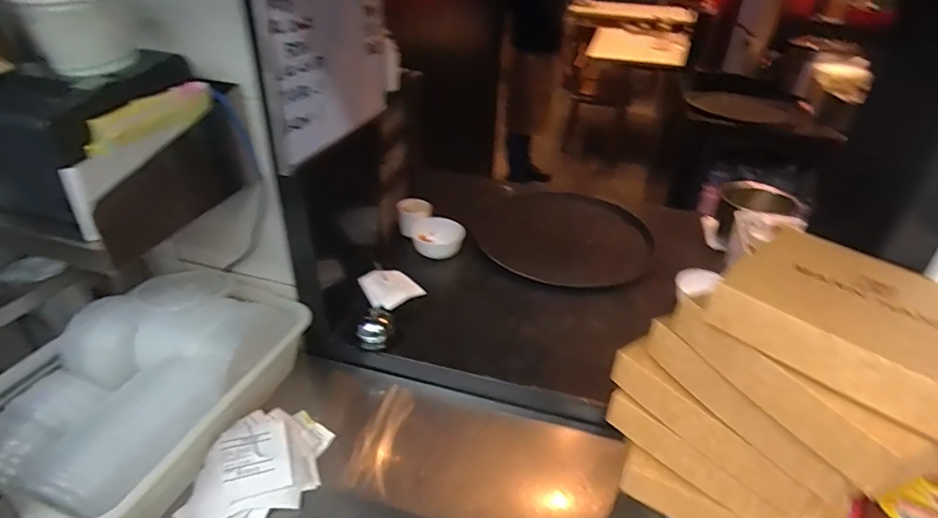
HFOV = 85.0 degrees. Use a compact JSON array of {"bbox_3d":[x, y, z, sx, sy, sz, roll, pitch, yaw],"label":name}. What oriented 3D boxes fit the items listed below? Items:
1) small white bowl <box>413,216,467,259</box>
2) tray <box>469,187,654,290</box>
[{"bbox_3d":[-0.064,-0.047,1.079,0.106,0.052,0.100,-7,34,-14],"label":"small white bowl"},{"bbox_3d":[0.206,-0.066,1.138,0.380,0.025,0.372,9,36,0],"label":"tray"}]

